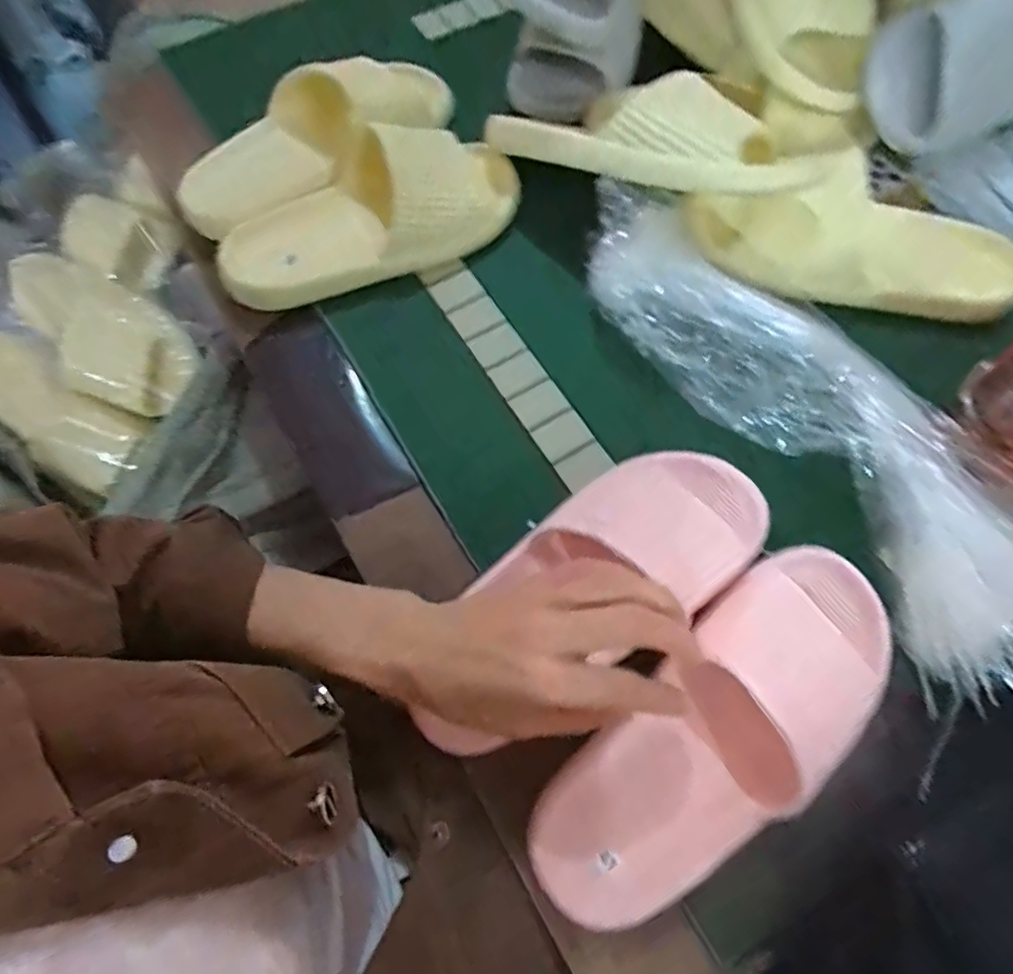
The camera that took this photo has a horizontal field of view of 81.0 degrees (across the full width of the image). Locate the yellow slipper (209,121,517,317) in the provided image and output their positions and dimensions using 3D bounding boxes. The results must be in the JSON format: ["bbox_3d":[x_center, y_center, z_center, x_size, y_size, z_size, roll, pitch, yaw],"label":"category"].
[{"bbox_3d":[-0.105,-0.217,0.468,0.247,0.065,0.094,-23,69,-9],"label":"yellow slipper"}]

